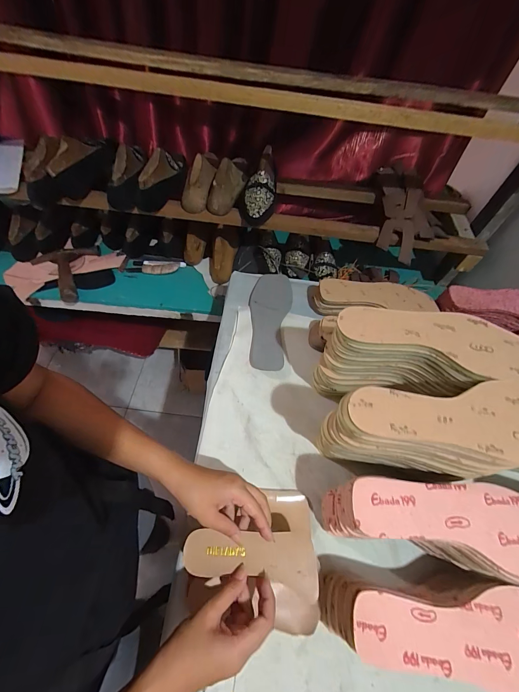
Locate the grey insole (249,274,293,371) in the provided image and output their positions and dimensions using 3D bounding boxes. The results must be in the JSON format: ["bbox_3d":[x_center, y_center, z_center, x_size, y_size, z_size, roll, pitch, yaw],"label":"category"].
[{"bbox_3d":[0.018,-0.058,0.604,0.082,0.011,0.234,7,60,6],"label":"grey insole"}]

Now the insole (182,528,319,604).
[{"bbox_3d":[-0.009,0.247,0.346,0.153,0.011,0.057,6,58,1],"label":"insole"}]

